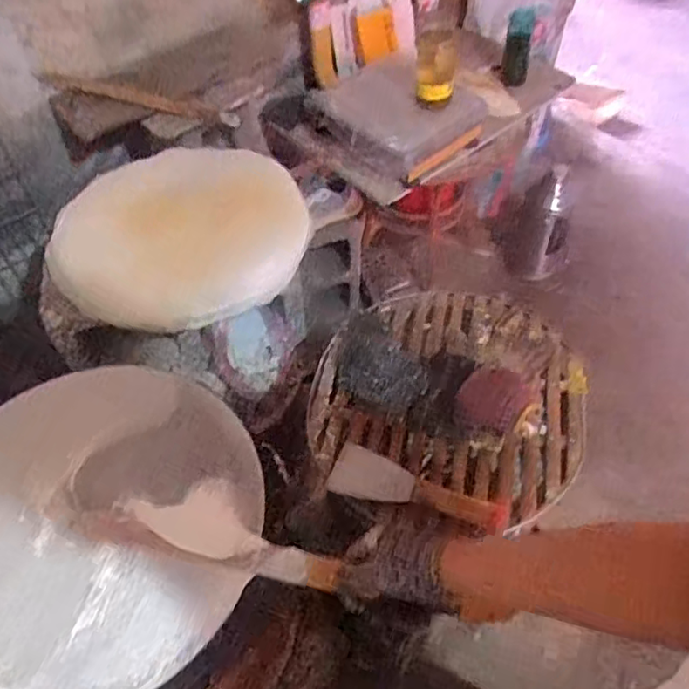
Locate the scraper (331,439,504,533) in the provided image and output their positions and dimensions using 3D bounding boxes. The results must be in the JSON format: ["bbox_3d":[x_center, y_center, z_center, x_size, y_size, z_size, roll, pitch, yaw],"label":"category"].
[{"bbox_3d":[0.094,0.184,0.784,0.223,0.019,0.070,15,55,13],"label":"scraper"}]

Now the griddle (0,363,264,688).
[{"bbox_3d":[-0.273,0.190,0.653,0.335,0.062,0.364,-1,53,1],"label":"griddle"}]

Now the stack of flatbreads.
[{"bbox_3d":[-0.243,-0.164,0.931,0.381,0.041,0.287,-22,75,-13],"label":"stack of flatbreads"}]

